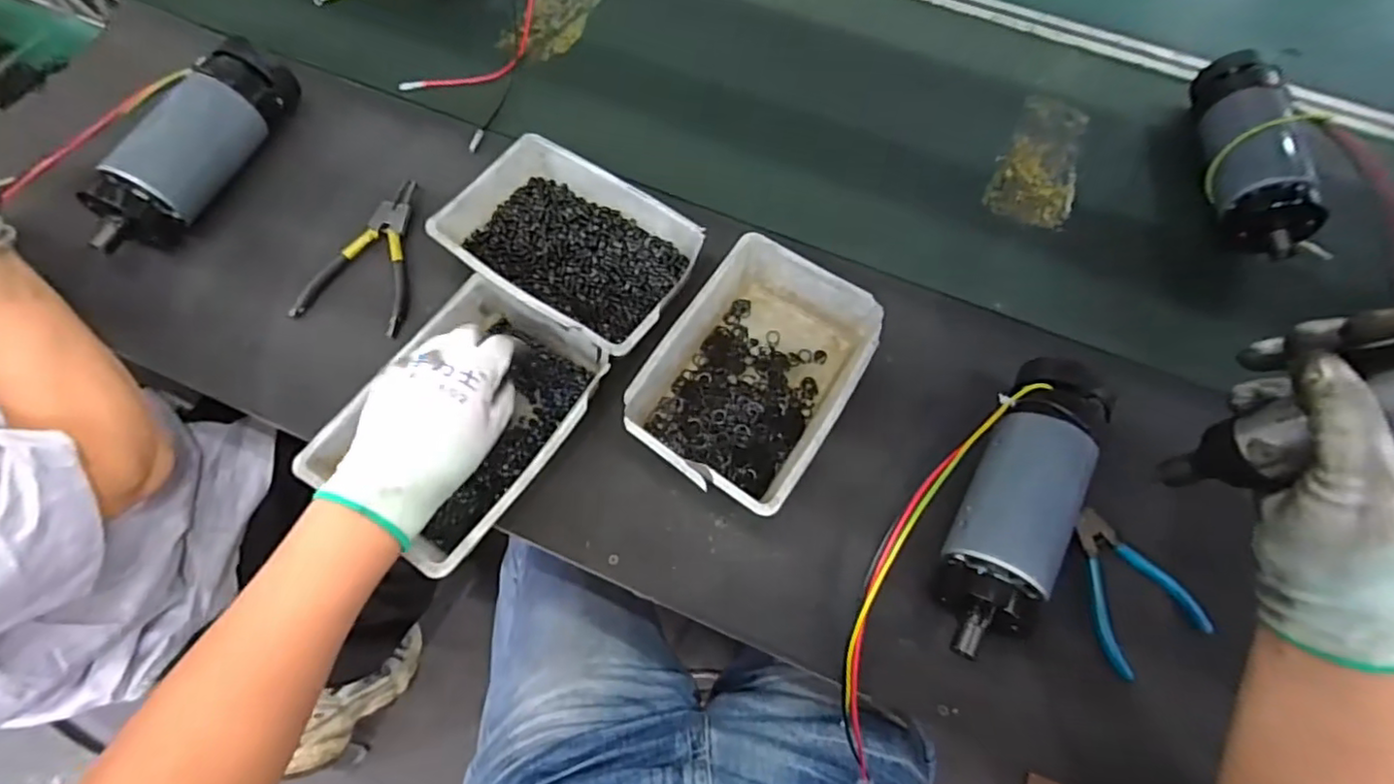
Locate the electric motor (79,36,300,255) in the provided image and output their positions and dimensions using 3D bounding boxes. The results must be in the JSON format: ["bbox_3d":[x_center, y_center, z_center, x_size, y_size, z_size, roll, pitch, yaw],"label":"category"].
[{"bbox_3d":[-0.465,-0.225,0.585,0.074,0.073,0.229,23,64,5],"label":"electric motor"}]

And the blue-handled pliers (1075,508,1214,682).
[{"bbox_3d":[0.313,0.146,0.473,0.079,0.021,0.105,-28,67,-12],"label":"blue-handled pliers"}]

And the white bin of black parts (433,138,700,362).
[{"bbox_3d":[-0.104,-0.125,0.562,0.209,0.055,0.147,30,68,14],"label":"white bin of black parts"}]

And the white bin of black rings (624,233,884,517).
[{"bbox_3d":[0.048,-0.012,0.515,0.143,0.057,0.207,29,68,14],"label":"white bin of black rings"}]

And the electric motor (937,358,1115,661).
[{"bbox_3d":[0.238,0.079,0.467,0.074,0.067,0.226,24,67,12],"label":"electric motor"}]

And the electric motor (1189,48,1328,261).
[{"bbox_3d":[0.568,-0.250,0.645,0.067,0.067,0.226,4,64,2],"label":"electric motor"}]

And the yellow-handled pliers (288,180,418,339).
[{"bbox_3d":[-0.285,-0.127,0.580,0.097,0.017,0.154,14,65,7],"label":"yellow-handled pliers"}]

